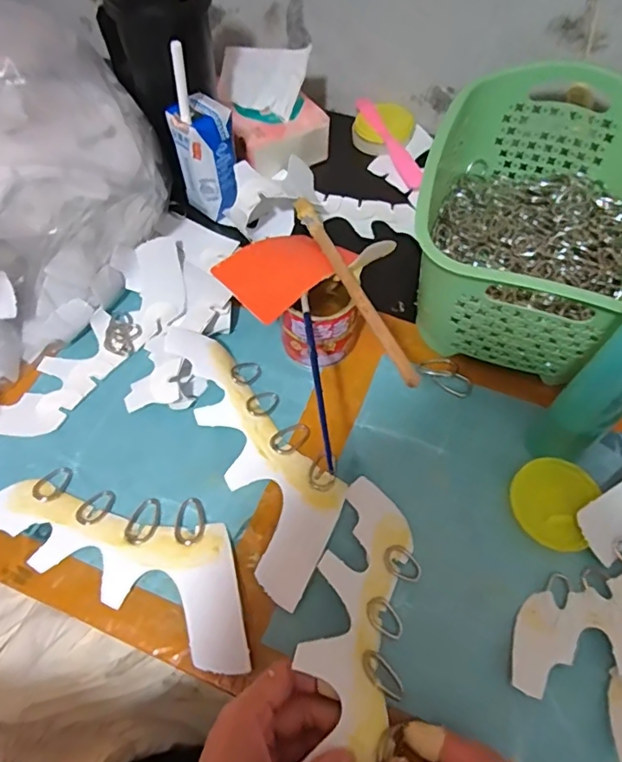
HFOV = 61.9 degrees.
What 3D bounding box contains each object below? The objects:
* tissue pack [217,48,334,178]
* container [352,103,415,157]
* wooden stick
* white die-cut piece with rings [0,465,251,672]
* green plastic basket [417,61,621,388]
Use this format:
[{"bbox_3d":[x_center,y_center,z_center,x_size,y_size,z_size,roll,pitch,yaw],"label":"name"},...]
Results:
[{"bbox_3d":[-0.039,-0.291,0.554,0.098,0.088,0.095,-18,62,-10],"label":"tissue pack"},{"bbox_3d":[0.085,-0.289,0.598,0.068,0.025,0.062,0,60,0],"label":"container"},{"bbox_3d":[0.023,-0.080,0.380,0.013,0.010,0.264,-13,42,-8],"label":"wooden stick"},{"bbox_3d":[-0.131,0.114,0.366,0.219,0.011,0.083,21,59,12],"label":"white die-cut piece with rings"},{"bbox_3d":[0.196,-0.149,0.451,0.186,0.116,0.292,18,62,10],"label":"green plastic basket"}]

